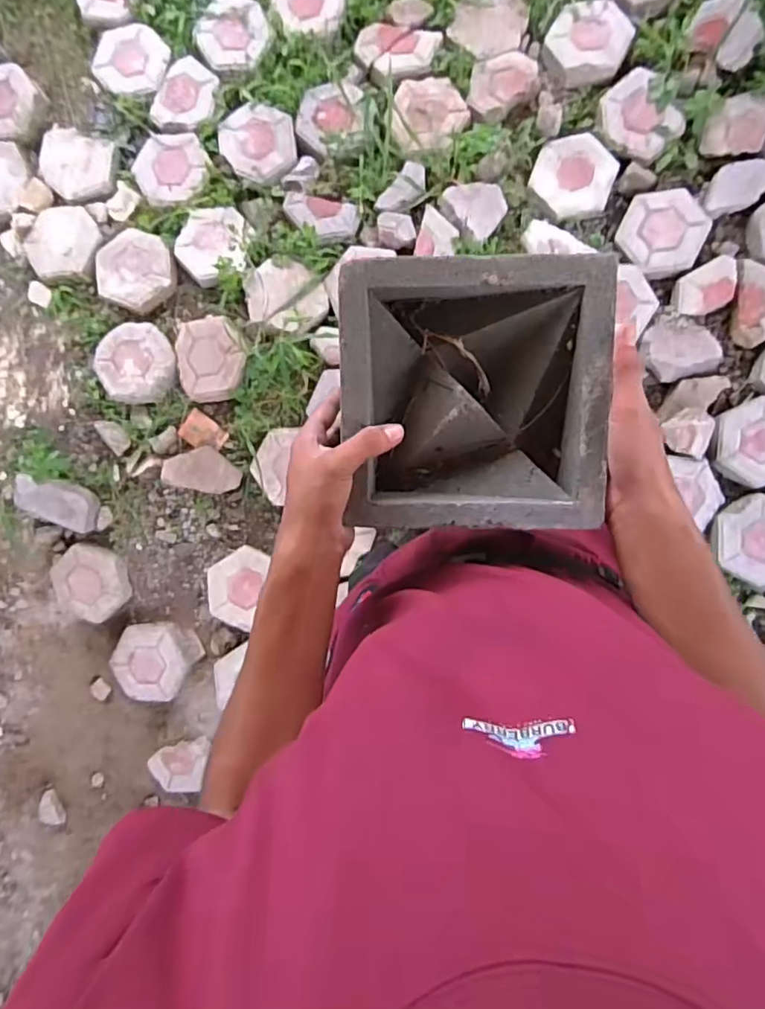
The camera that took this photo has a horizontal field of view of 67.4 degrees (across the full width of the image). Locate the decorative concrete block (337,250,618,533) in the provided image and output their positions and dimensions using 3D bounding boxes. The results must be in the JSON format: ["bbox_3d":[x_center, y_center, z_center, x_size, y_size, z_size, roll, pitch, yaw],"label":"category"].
[{"bbox_3d":[0.069,-0.080,0.442,0.192,0.067,0.193,1,91,5],"label":"decorative concrete block"}]

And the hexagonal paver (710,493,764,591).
[{"bbox_3d":[0.931,0.092,1.413,0.217,0.038,0.207,26,93,4],"label":"hexagonal paver"}]

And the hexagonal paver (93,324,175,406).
[{"bbox_3d":[-0.638,-0.367,1.480,0.209,0.038,0.208,-6,88,5],"label":"hexagonal paver"}]

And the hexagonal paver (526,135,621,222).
[{"bbox_3d":[0.480,-0.827,1.443,0.189,0.046,0.212,-39,87,4],"label":"hexagonal paver"}]

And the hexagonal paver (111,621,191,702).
[{"bbox_3d":[-0.635,0.428,1.556,0.215,0.052,0.197,-3,89,5],"label":"hexagonal paver"}]

